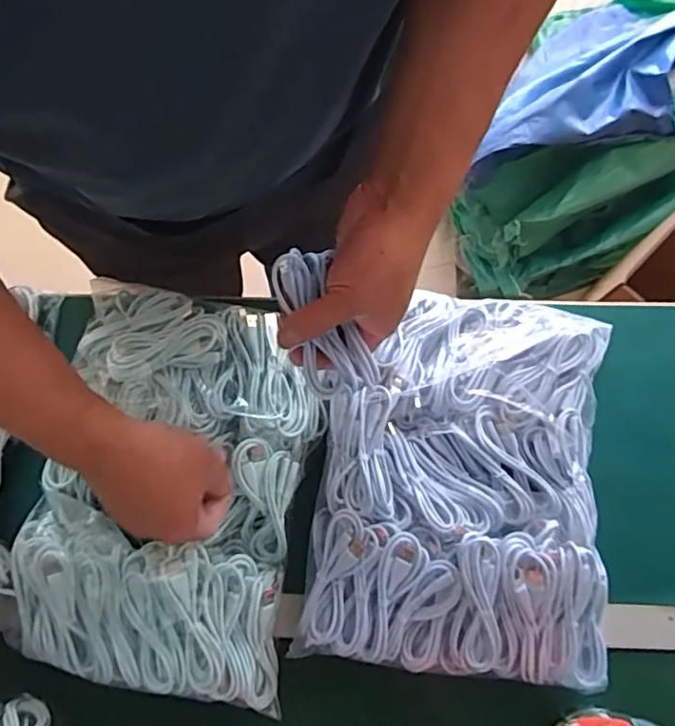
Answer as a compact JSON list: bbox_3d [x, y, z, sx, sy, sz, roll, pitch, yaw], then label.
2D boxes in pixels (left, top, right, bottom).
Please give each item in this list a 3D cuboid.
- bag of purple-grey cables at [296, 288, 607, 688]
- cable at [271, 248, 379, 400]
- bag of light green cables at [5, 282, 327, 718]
[{"bbox_3d":[0.112,0.101,0.529,0.263,0.053,0.340,5,79,3],"label":"bag of purple-grey cables"},{"bbox_3d":[-0.014,-0.030,0.428,0.049,0.021,0.115,-24,82,-3],"label":"cable"},{"bbox_3d":[-0.154,0.109,0.528,0.256,0.058,0.344,14,79,4],"label":"bag of light green cables"}]

